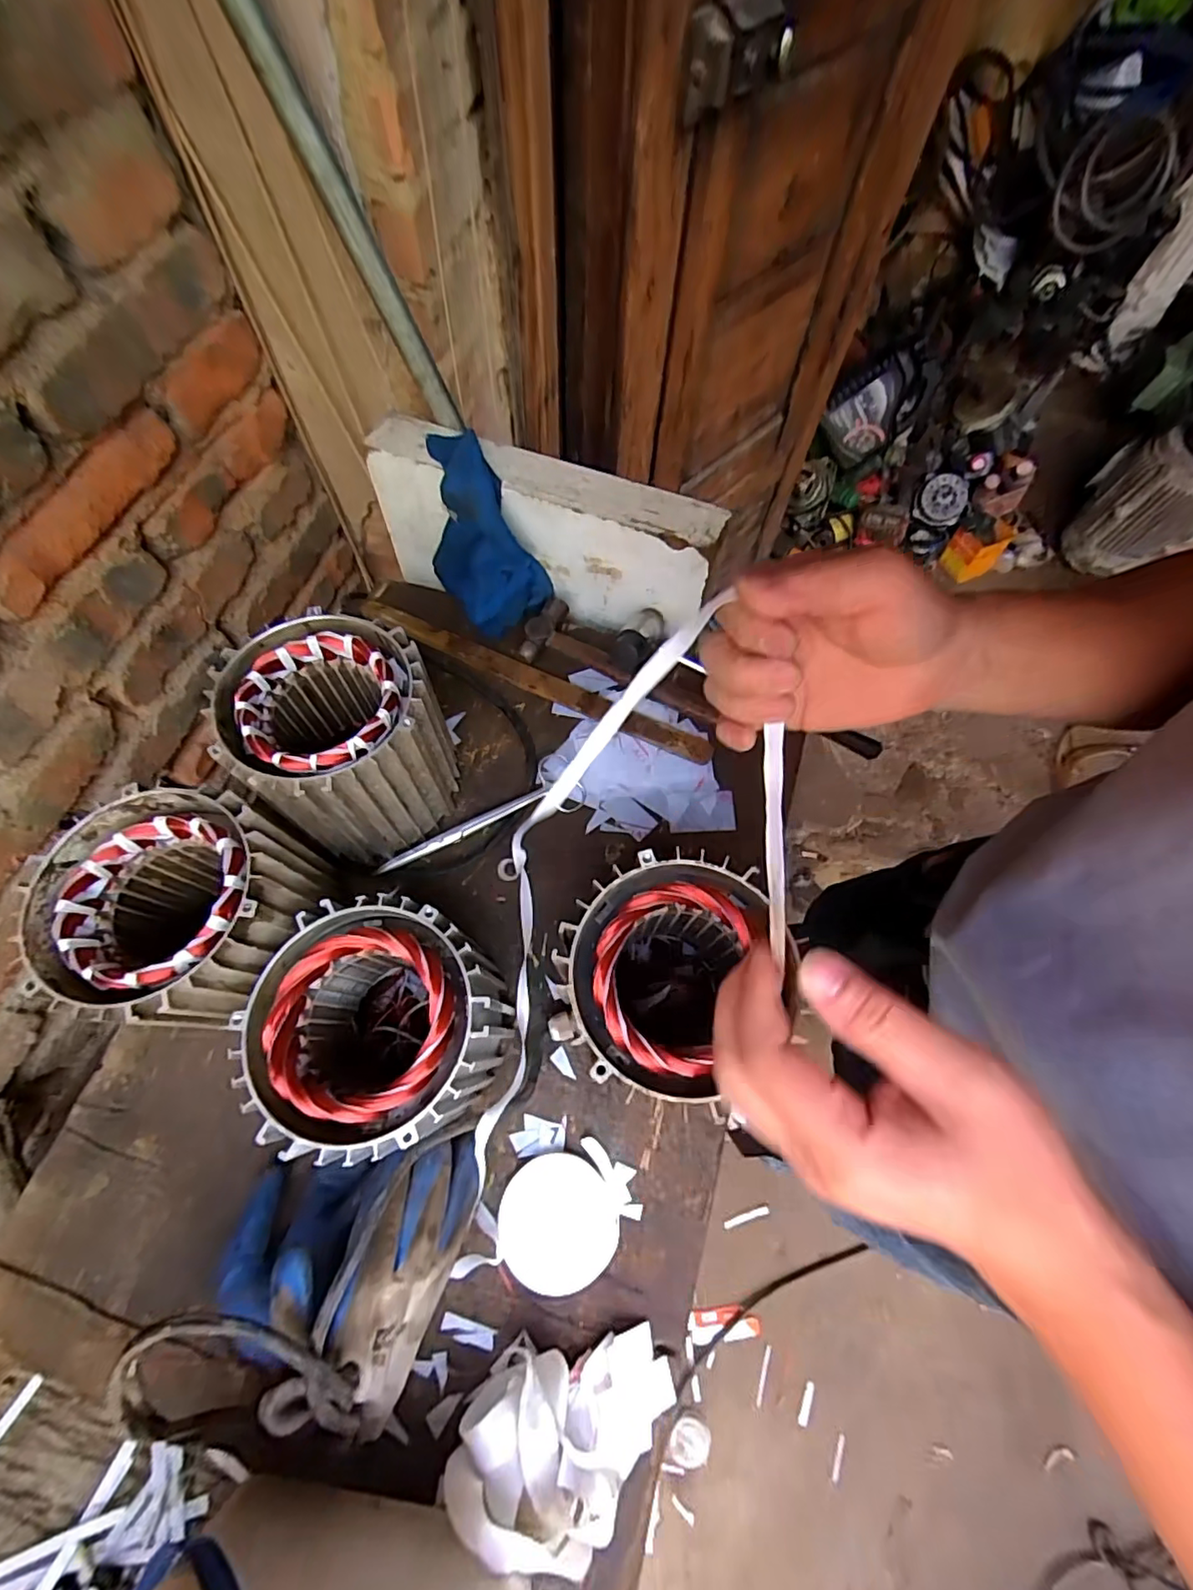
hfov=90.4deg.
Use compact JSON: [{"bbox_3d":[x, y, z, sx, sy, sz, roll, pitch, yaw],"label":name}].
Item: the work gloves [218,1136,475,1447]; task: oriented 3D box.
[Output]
[{"bbox_3d":[-0.162,0.278,0.361,0.139,0.112,0.152,21,67,7],"label":"work gloves"}]

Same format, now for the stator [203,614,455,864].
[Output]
[{"bbox_3d":[-0.191,-0.040,0.467,0.134,0.148,0.130,-28,70,-13],"label":"stator"}]

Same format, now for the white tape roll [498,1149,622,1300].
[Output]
[{"bbox_3d":[-0.026,0.298,0.414,0.080,0.013,0.078,1,66,-2],"label":"white tape roll"}]

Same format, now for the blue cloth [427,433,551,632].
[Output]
[{"bbox_3d":[-0.116,-0.258,0.584,0.087,0.125,0.138,-33,71,-15],"label":"blue cloth"}]

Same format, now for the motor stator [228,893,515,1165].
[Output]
[{"bbox_3d":[-0.139,0.155,0.403,0.138,0.127,0.137,1,66,-2],"label":"motor stator"}]

